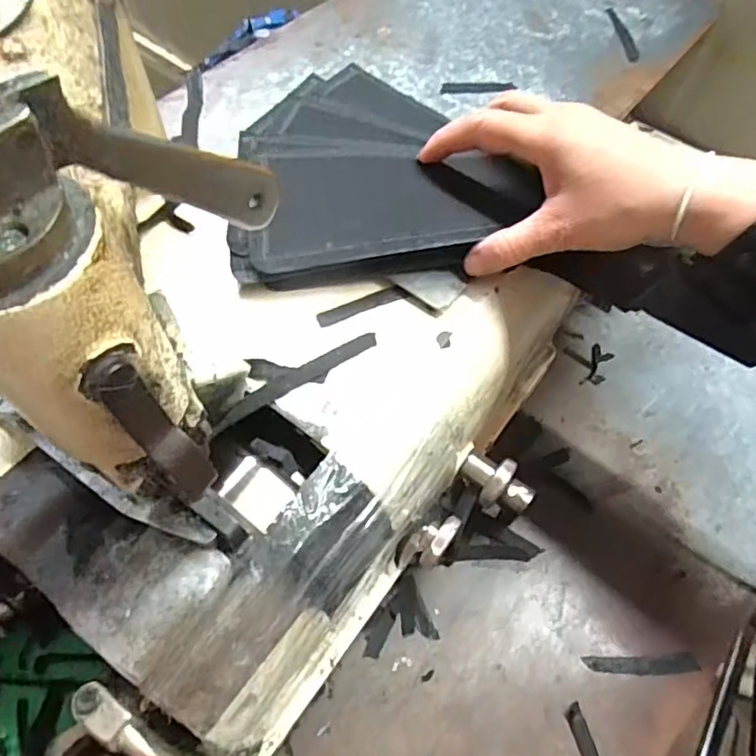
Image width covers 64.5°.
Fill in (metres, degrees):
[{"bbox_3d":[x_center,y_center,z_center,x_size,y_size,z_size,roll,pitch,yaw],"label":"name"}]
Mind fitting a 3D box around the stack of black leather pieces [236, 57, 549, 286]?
[{"bbox_3d":[-0.010,-0.140,0.371,0.168,0.029,0.181,-9,62,-8],"label":"stack of black leather pieces"}]

